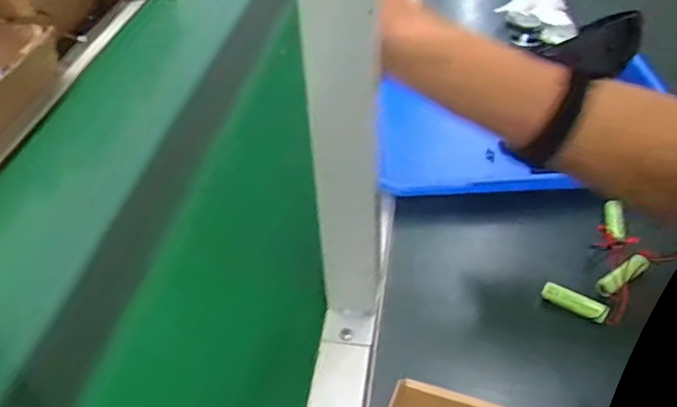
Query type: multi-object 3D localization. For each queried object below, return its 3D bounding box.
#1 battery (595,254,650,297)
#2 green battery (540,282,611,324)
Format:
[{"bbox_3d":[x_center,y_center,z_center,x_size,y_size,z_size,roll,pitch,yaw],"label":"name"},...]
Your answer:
[{"bbox_3d":[0.238,0.057,0.497,0.054,0.016,0.016,-25,45,-24],"label":"battery"},{"bbox_3d":[0.191,0.080,0.483,0.052,0.014,0.012,19,45,24],"label":"green battery"}]

